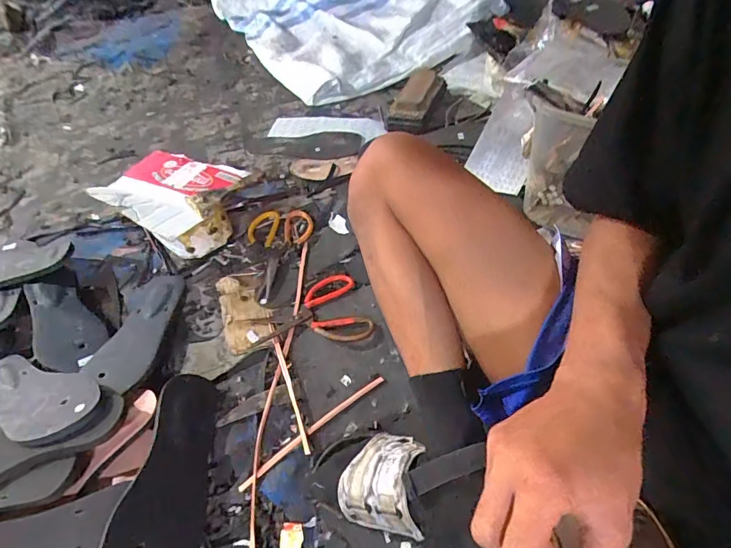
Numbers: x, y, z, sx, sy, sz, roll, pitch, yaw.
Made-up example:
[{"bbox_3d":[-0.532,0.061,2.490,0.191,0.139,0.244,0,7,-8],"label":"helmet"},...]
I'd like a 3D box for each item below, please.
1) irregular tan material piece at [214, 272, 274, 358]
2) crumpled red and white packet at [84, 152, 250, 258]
[{"bbox_3d":[-0.195,0.057,0.704,0.070,0.016,0.166,-17,52,-12],"label":"irregular tan material piece"},{"bbox_3d":[-0.351,-0.137,0.824,0.214,0.117,0.206,18,53,16],"label":"crumpled red and white packet"}]

